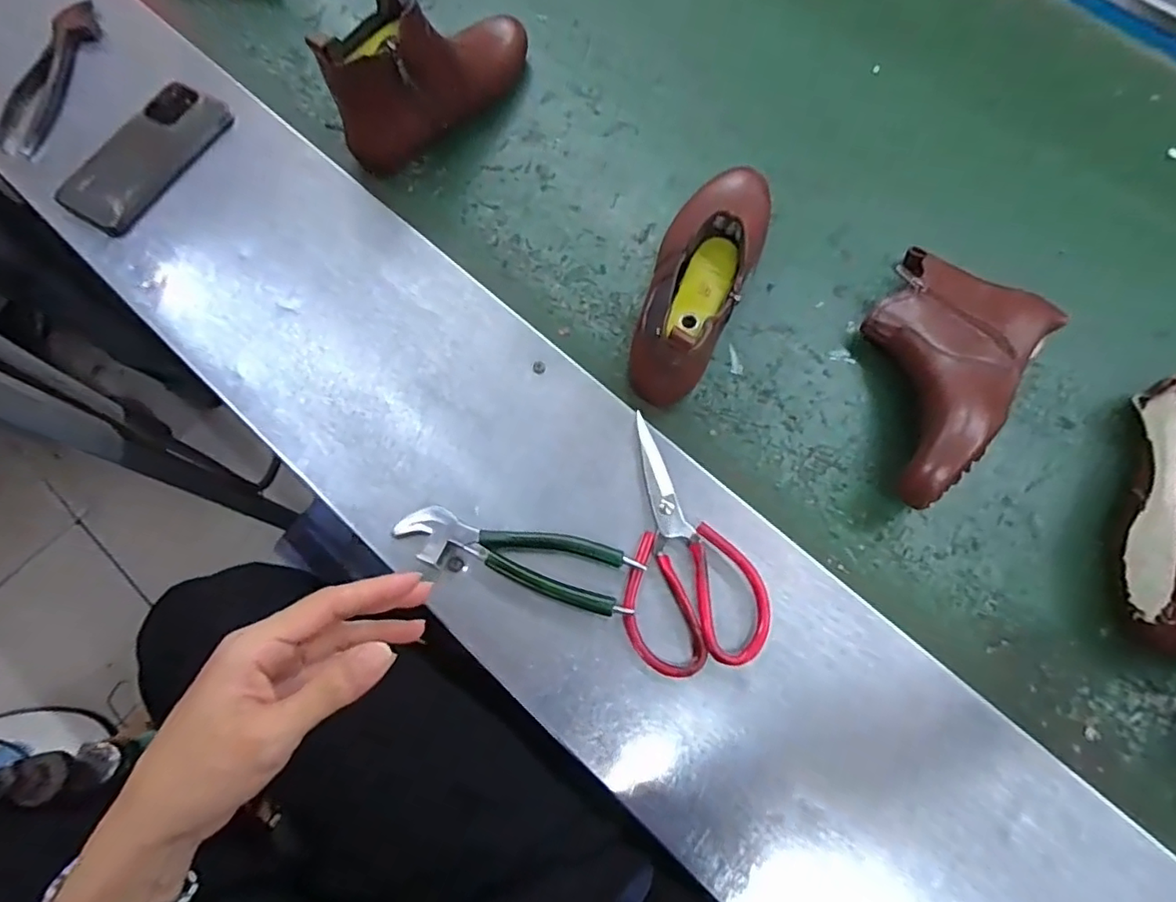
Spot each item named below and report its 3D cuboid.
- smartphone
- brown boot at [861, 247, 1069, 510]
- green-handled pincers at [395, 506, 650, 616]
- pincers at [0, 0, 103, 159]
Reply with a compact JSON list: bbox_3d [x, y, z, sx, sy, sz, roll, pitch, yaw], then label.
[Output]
[{"bbox_3d":[-0.433,-0.290,0.576,0.075,0.017,0.173,29,74,7],"label":"smartphone"},{"bbox_3d":[0.289,-0.073,0.511,0.138,0.068,0.209,41,76,11],"label":"brown boot"},{"bbox_3d":[-0.056,0.080,0.457,0.190,0.024,0.049,16,73,3],"label":"green-handled pincers"},{"bbox_3d":[-0.558,-0.382,0.606,0.051,0.025,0.184,13,73,3],"label":"pincers"}]

